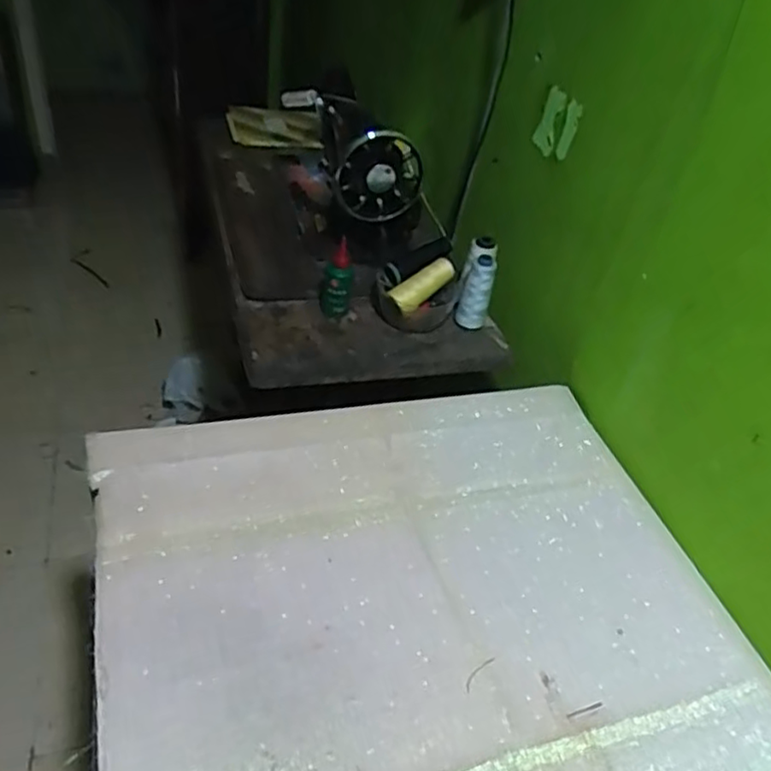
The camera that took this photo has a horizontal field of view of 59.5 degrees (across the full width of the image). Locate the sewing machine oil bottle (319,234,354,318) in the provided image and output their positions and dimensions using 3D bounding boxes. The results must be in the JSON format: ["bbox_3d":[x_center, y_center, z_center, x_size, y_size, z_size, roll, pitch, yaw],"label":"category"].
[{"bbox_3d":[-0.068,-0.152,0.958,0.045,0.137,0.044,6,41,-4],"label":"sewing machine oil bottle"}]

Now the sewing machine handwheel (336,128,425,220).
[{"bbox_3d":[-0.009,-0.299,0.974,0.131,0.135,0.040,0,42,-13],"label":"sewing machine handwheel"}]

